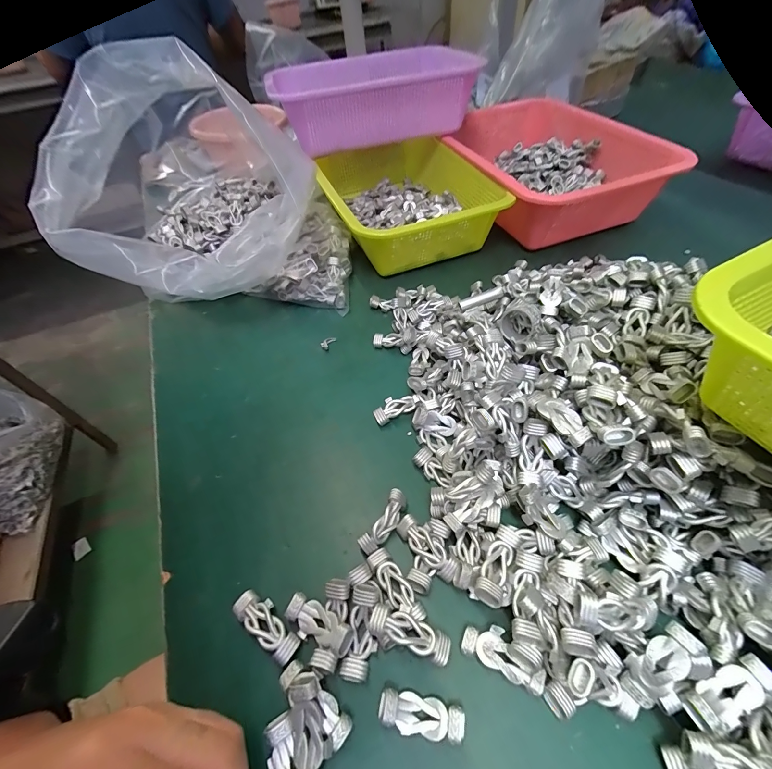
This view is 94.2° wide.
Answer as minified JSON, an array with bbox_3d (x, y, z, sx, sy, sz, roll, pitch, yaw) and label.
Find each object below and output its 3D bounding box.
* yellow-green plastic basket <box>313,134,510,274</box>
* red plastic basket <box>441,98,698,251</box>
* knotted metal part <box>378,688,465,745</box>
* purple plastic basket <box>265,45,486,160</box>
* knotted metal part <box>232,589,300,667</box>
[{"bbox_3d":[0.022,-0.240,0.470,0.198,0.086,0.257,-17,51,-8],"label":"yellow-green plastic basket"},{"bbox_3d":[0.229,-0.309,0.508,0.220,0.077,0.309,-9,50,-1],"label":"red plastic basket"},{"bbox_3d":[0.018,0.168,0.182,0.041,0.011,0.016,4,51,10],"label":"knotted metal part"},{"bbox_3d":[-0.025,-0.400,0.507,0.242,0.077,0.213,-15,50,-6],"label":"purple plastic basket"},{"bbox_3d":[-0.069,0.139,0.209,0.045,0.007,0.017,27,58,25],"label":"knotted metal part"}]

